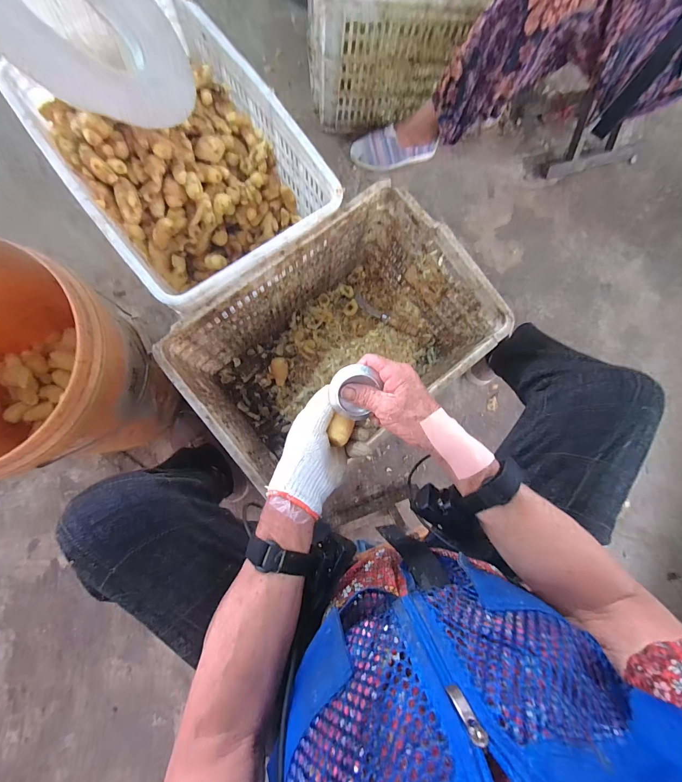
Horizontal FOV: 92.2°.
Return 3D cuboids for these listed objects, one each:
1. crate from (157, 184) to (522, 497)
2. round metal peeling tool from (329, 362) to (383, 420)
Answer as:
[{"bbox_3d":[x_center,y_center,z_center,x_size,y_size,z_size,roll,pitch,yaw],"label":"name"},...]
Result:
[{"bbox_3d":[-0.006,-0.077,0.675,0.511,0.282,0.338,-39,88,-9],"label":"crate"},{"bbox_3d":[0.013,0.000,0.368,0.048,0.027,0.059,20,97,2],"label":"round metal peeling tool"}]

